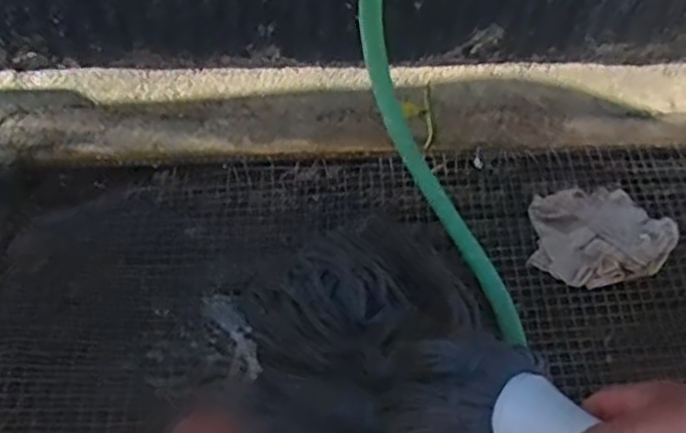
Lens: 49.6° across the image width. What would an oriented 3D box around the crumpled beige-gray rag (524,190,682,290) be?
[{"bbox_3d":[0.263,0.016,0.736,0.140,0.049,0.100,7,54,0],"label":"crumpled beige-gray rag"}]

